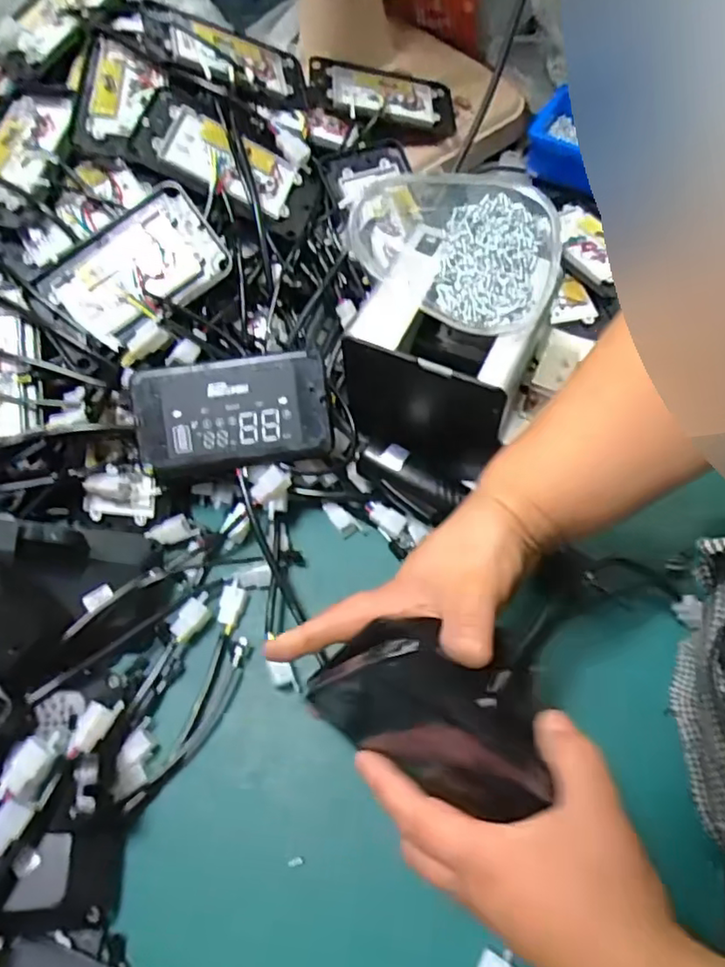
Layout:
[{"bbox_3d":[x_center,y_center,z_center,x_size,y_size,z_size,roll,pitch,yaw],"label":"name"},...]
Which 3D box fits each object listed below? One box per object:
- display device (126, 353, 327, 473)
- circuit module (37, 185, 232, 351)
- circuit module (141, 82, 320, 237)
[{"bbox_3d":[-0.104,-0.056,0.490,0.150,0.014,0.084,-7,89,1],"label":"display device"},{"bbox_3d":[-0.184,-0.176,0.503,0.137,0.016,0.094,-39,85,-3],"label":"circuit module"},{"bbox_3d":[-0.111,-0.284,0.543,0.157,0.014,0.101,21,68,-15],"label":"circuit module"}]

